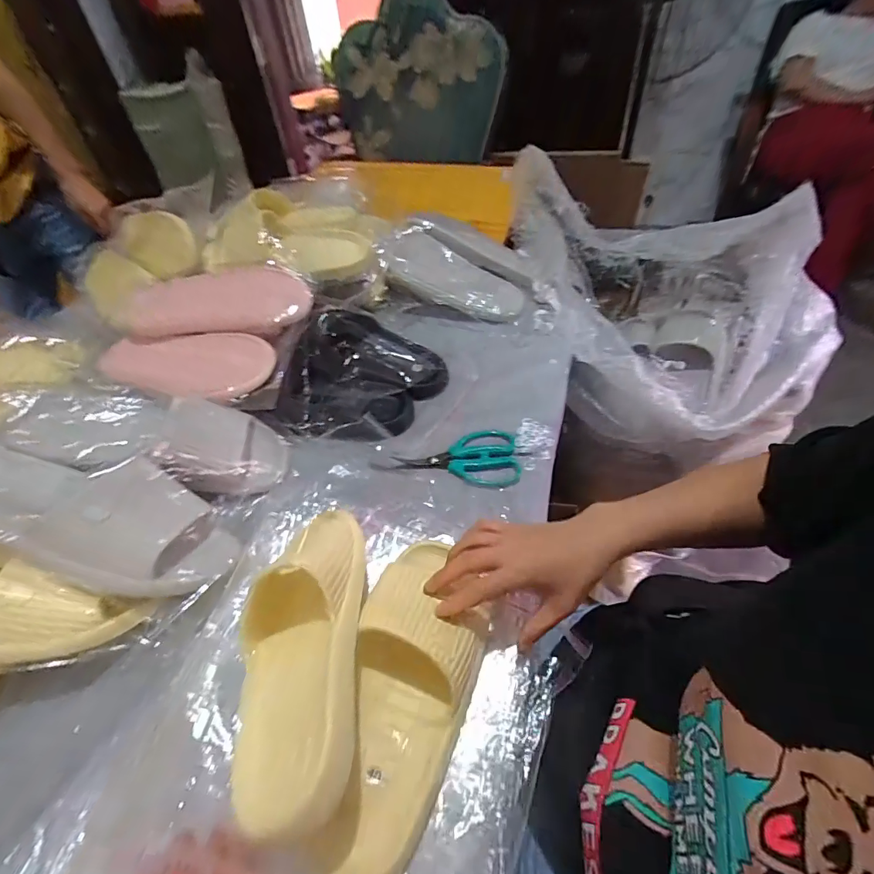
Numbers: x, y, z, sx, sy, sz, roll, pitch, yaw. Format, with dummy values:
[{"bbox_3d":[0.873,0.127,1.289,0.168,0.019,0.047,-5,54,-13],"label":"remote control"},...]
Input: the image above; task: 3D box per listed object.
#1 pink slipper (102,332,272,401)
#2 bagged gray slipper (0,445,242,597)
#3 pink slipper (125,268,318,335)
[{"bbox_3d":[-0.336,-0.104,0.571,0.264,0.035,0.106,15,50,20],"label":"pink slipper"},{"bbox_3d":[-0.339,0.068,0.408,0.286,0.065,0.112,20,49,-2],"label":"bagged gray slipper"},{"bbox_3d":[-0.307,-0.188,0.608,0.262,0.043,0.105,0,78,6],"label":"pink slipper"}]

